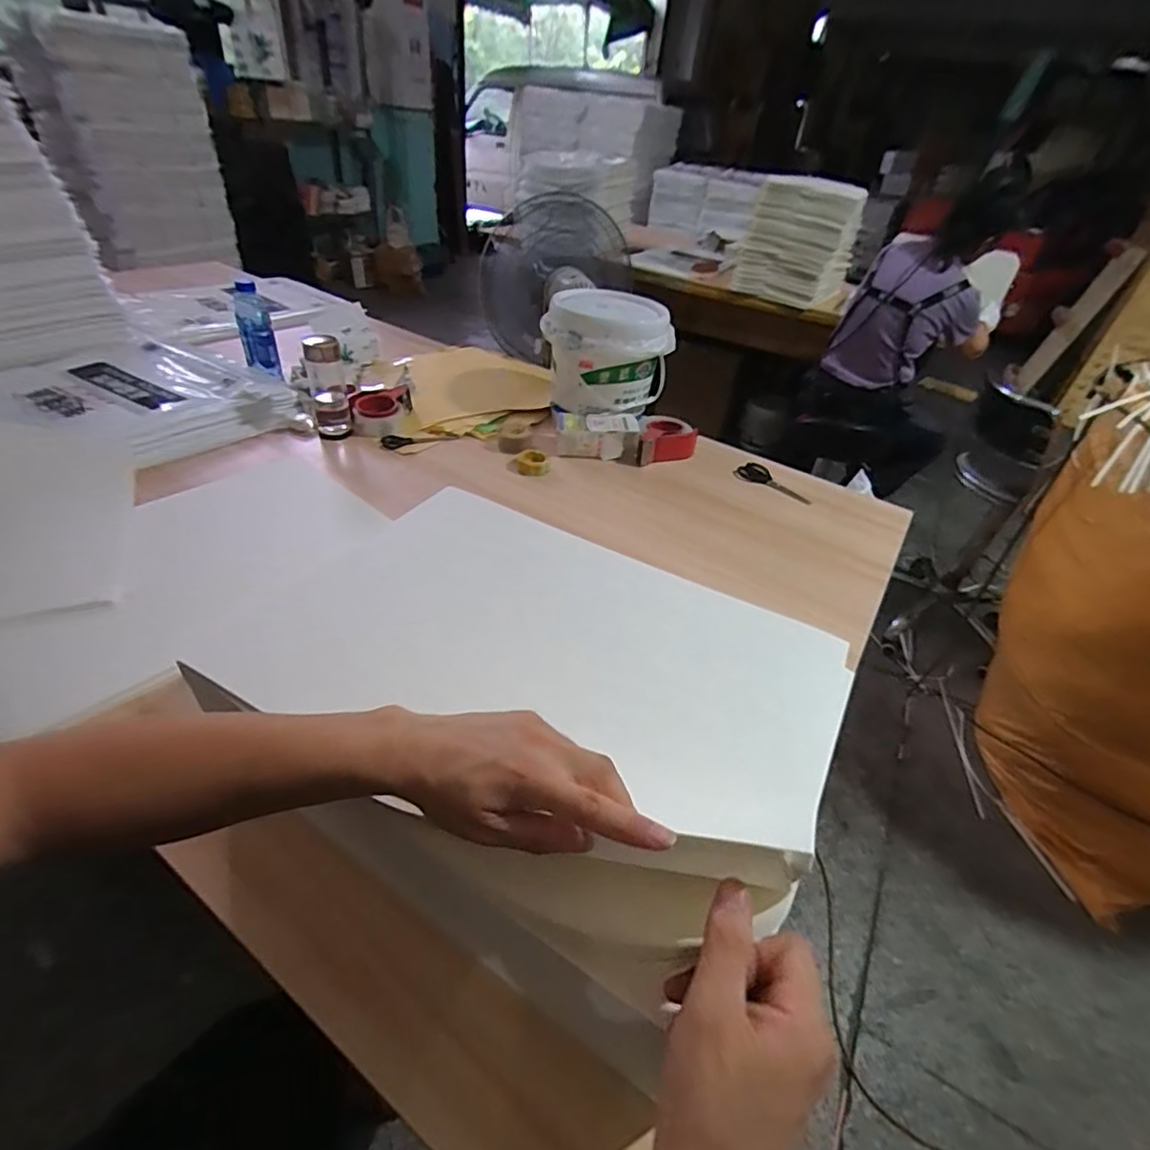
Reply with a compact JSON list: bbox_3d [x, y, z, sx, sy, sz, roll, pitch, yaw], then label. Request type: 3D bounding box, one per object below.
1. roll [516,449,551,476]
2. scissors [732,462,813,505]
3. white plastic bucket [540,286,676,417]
[{"bbox_3d":[-0.085,-0.229,1.151,0.065,0.026,0.066,4,40,-4],"label":"roll"},{"bbox_3d":[0.423,-0.198,1.194,0.164,0.010,0.082,27,44,23],"label":"scissors"},{"bbox_3d":[0.069,-0.499,1.263,0.273,0.192,0.244,7,40,0],"label":"white plastic bucket"}]

